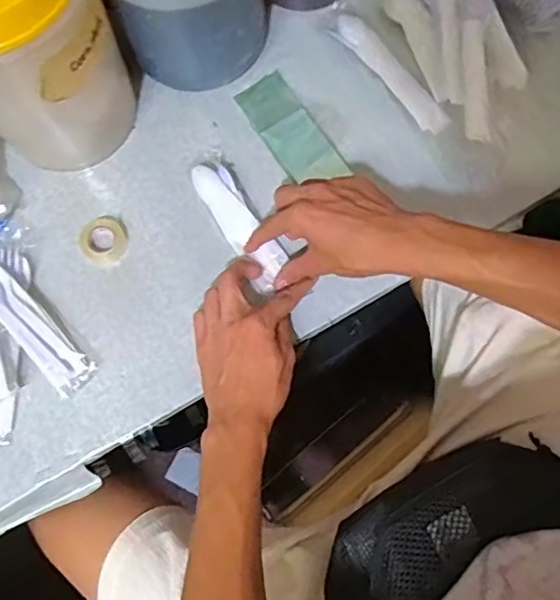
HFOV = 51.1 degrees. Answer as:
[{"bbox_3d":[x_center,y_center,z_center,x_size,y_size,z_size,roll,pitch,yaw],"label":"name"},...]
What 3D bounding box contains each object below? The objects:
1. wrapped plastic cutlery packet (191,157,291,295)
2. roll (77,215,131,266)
[{"bbox_3d":[-0.038,-0.077,0.591,0.043,0.019,0.146,-30,80,-6],"label":"wrapped plastic cutlery packet"},{"bbox_3d":[-0.176,-0.061,0.589,0.044,0.014,0.049,43,80,12],"label":"roll"}]

